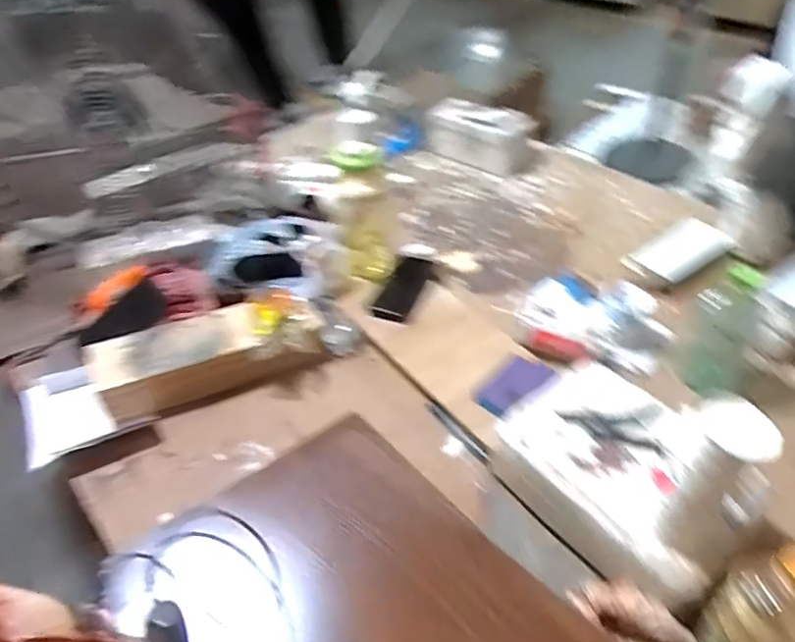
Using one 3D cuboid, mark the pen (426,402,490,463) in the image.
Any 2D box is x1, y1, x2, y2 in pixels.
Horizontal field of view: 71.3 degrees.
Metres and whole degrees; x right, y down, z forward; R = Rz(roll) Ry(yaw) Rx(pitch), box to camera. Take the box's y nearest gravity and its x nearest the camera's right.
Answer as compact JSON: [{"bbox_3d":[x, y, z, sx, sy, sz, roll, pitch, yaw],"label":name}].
[{"bbox_3d":[0.086,0.154,0.784,0.015,0.014,0.128,-28,48,-24],"label":"pen"}]

